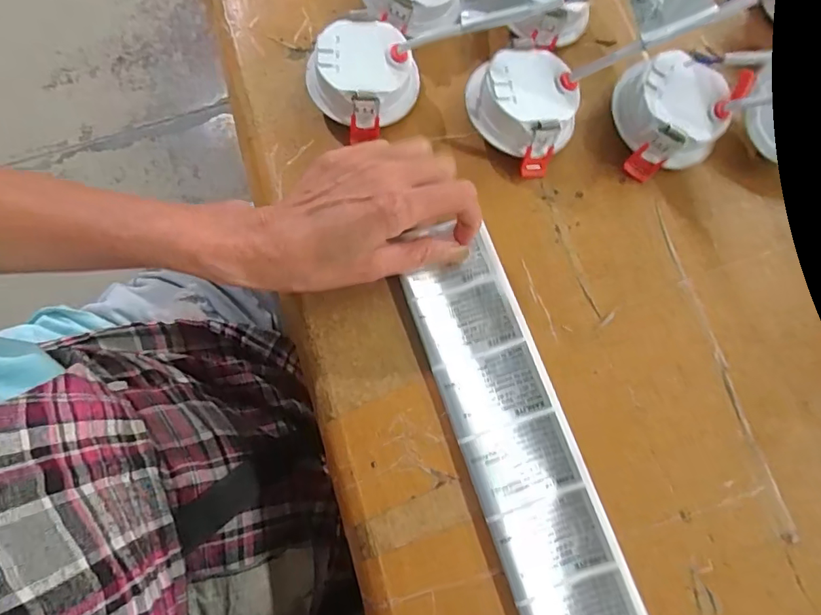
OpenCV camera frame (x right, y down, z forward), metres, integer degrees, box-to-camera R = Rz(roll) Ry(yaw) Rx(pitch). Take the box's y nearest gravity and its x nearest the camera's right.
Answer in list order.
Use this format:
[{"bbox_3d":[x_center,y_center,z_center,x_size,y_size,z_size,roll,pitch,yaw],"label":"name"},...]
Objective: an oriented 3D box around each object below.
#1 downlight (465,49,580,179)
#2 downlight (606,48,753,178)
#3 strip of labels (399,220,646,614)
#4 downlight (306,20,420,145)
[{"bbox_3d":[0.072,-0.129,0.317,0.069,0.039,0.063,0,76,0],"label":"downlight"},{"bbox_3d":[0.166,-0.121,0.315,0.067,0.037,0.066,-5,76,-1],"label":"downlight"},{"bbox_3d":[0.065,0.093,0.276,0.061,0.007,0.262,-17,76,-9],"label":"strip of labels"},{"bbox_3d":[-0.031,-0.148,0.325,0.062,0.033,0.063,0,76,0],"label":"downlight"}]

